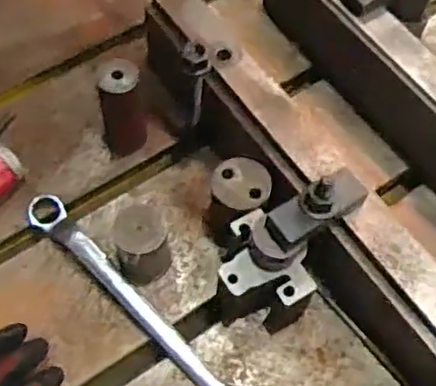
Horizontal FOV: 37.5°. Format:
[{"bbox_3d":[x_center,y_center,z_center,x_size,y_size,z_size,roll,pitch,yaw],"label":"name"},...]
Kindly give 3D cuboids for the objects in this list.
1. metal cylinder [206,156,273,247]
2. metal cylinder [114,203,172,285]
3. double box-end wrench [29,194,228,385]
[{"bbox_3d":[0.017,0.006,0.561,0.060,0.076,0.056,1,61,-2],"label":"metal cylinder"},{"bbox_3d":[-0.063,0.043,0.544,0.044,0.063,0.046,-10,62,-8],"label":"metal cylinder"},{"bbox_3d":[-0.060,0.106,0.538,0.295,0.017,0.038,41,67,18],"label":"double box-end wrench"}]

